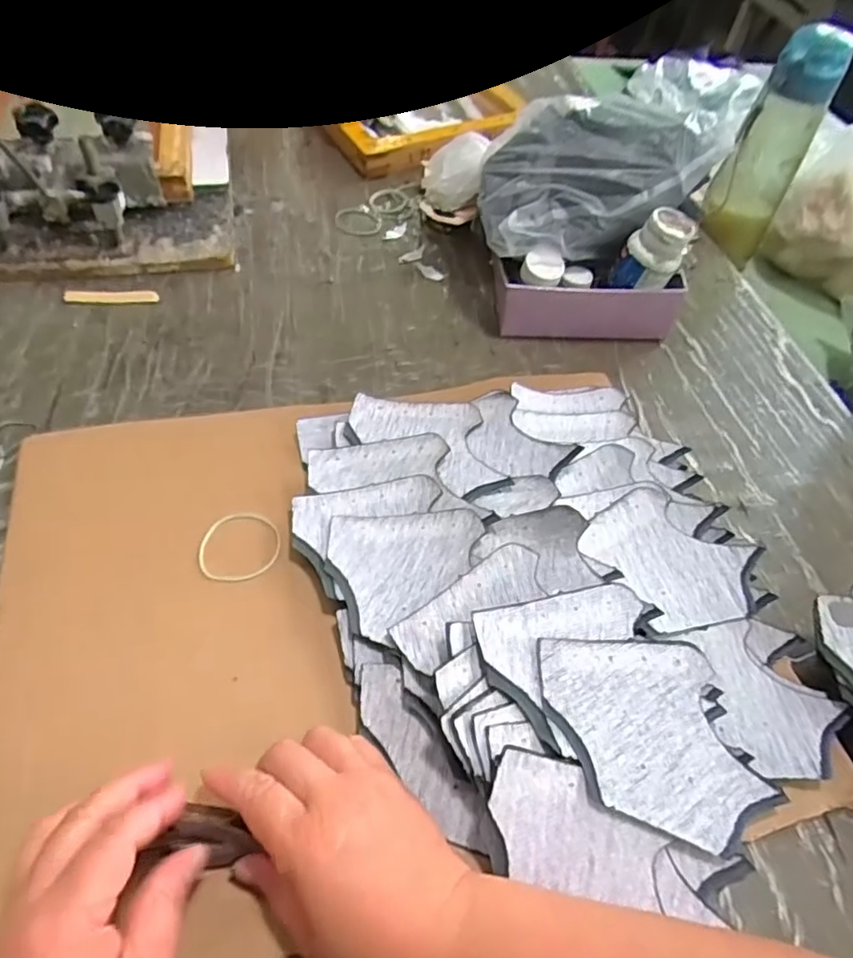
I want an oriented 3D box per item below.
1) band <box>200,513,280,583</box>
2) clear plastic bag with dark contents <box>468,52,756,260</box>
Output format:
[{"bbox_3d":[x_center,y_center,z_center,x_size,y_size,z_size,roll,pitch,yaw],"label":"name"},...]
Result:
[{"bbox_3d":[-0.131,0.046,0.434,0.055,0.004,0.055,-8,52,-11],"label":"band"},{"bbox_3d":[0.165,-0.278,0.559,0.226,0.100,0.111,-1,53,-8],"label":"clear plastic bag with dark contents"}]

